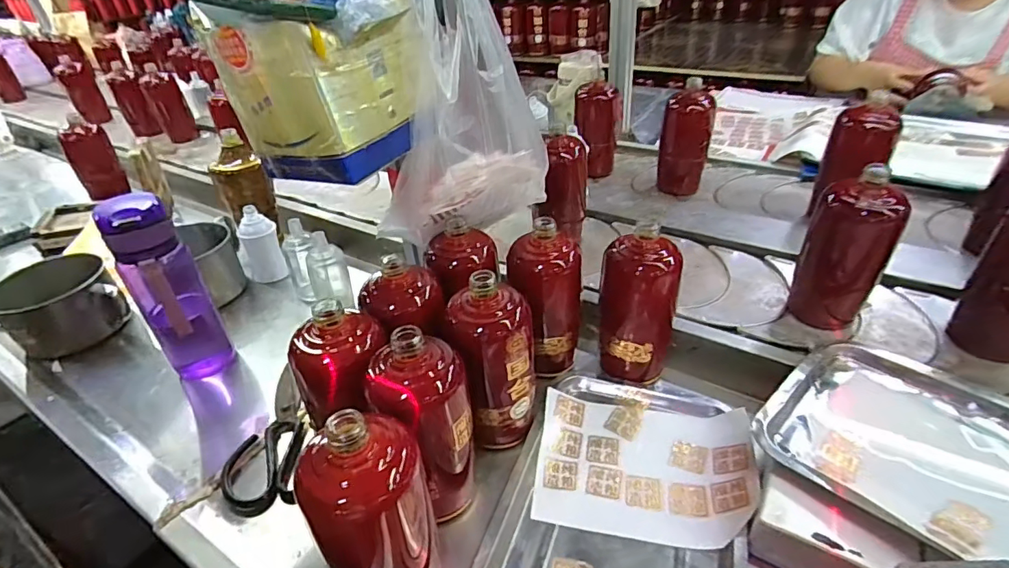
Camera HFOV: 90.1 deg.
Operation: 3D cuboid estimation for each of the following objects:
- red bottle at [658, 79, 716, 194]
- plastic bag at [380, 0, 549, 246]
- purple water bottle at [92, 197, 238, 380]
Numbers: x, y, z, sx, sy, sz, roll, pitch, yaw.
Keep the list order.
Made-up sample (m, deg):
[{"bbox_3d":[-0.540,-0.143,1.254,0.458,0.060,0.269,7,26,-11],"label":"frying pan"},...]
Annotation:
[{"bbox_3d":[0.326,-0.243,0.910,0.078,0.203,0.062,-5,37,0],"label":"red bottle"},{"bbox_3d":[-0.050,-0.195,0.523,0.110,0.290,0.160,26,46,34],"label":"plastic bag"},{"bbox_3d":[-0.387,0.010,0.584,0.071,0.220,0.056,-27,42,-28],"label":"purple water bottle"}]

